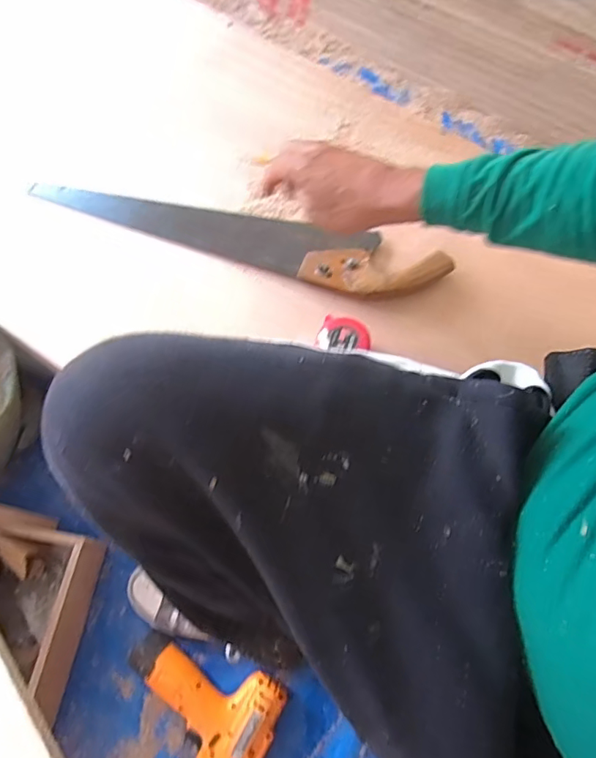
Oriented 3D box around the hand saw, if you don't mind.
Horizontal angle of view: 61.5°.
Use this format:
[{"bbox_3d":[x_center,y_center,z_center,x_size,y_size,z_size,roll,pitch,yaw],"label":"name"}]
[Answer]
[{"bbox_3d":[-0.079,-0.196,0.656,0.535,0.035,0.085,18,69,5],"label":"hand saw"}]

